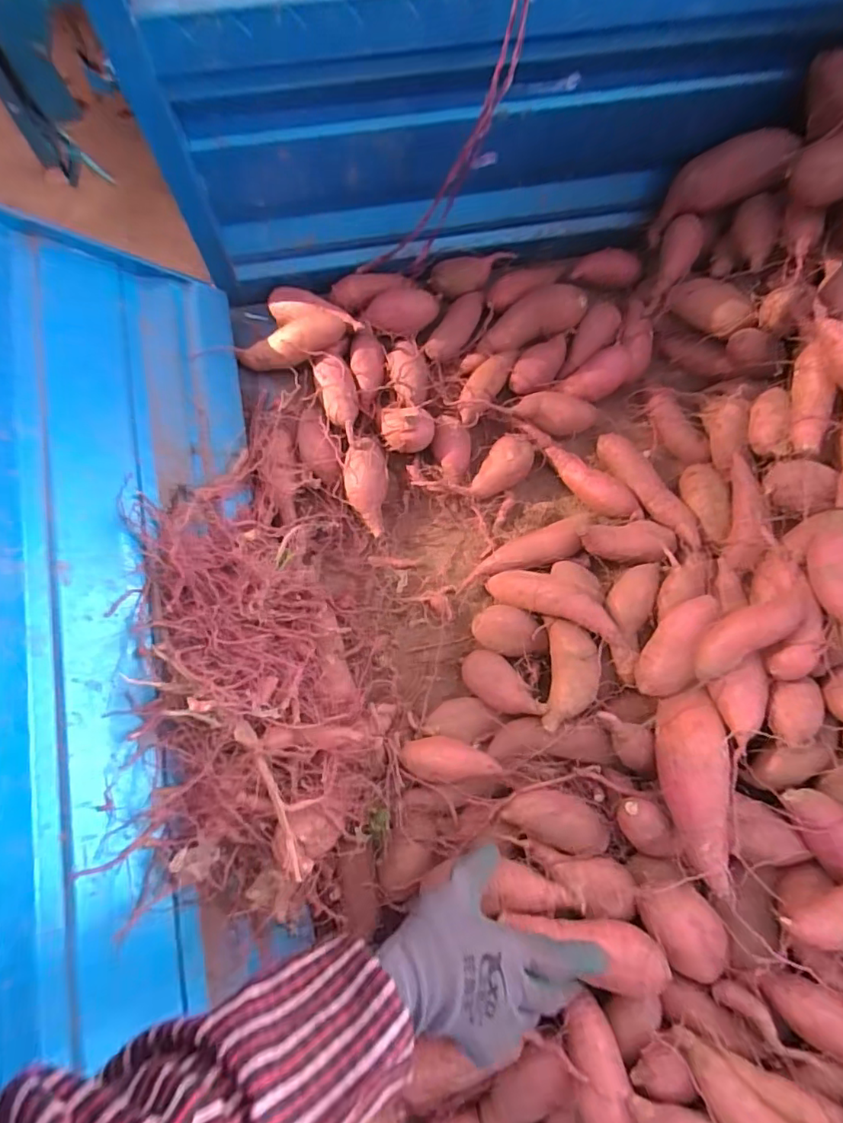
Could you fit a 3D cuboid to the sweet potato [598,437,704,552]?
[{"bbox_3d":[0.252,-0.079,0.614,0.035,0.044,0.156,-32,78,-7],"label":"sweet potato"}]

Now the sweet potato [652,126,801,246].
[{"bbox_3d":[0.325,-0.415,0.611,0.148,0.047,0.053,-14,73,35],"label":"sweet potato"}]

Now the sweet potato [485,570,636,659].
[{"bbox_3d":[0.137,0.043,0.562,0.164,0.048,0.044,24,77,27],"label":"sweet potato"}]

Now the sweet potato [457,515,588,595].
[{"bbox_3d":[0.113,-0.006,0.596,0.149,0.031,0.038,-24,77,-5],"label":"sweet potato"}]

